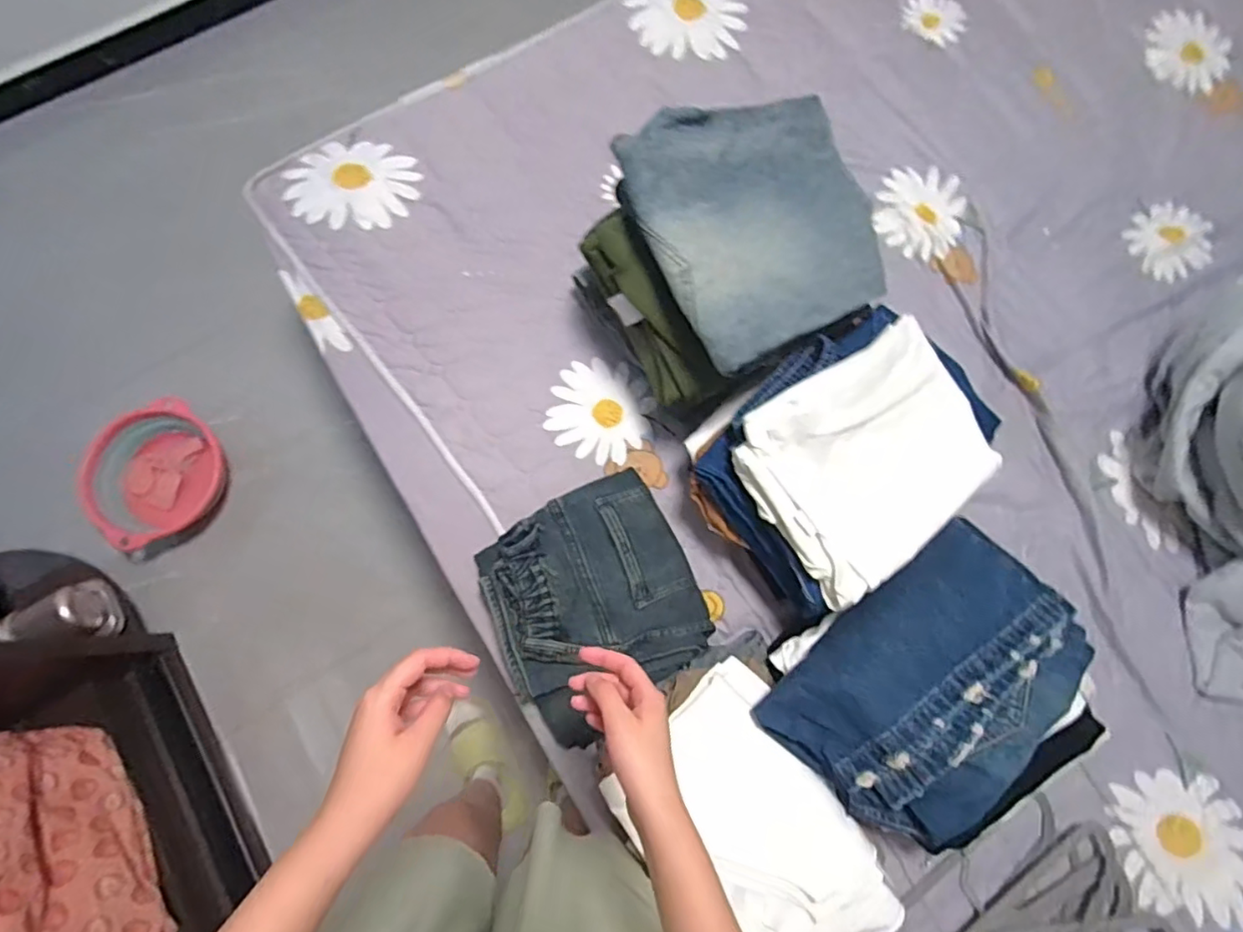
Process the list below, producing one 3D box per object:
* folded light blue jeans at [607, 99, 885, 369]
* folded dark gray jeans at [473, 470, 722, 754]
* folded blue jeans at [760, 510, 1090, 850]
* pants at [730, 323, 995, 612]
[{"bbox_3d":[0.153,-0.267,0.660,0.254,0.034,0.264,-28,90,-18],"label":"folded light blue jeans"},{"bbox_3d":[-0.035,0.175,0.781,0.253,0.057,0.268,-27,79,-7],"label":"folded dark gray jeans"},{"bbox_3d":[0.361,0.236,0.685,0.353,0.063,0.237,-44,84,-10],"label":"folded blue jeans"},{"bbox_3d":[0.286,-0.013,0.675,0.283,0.069,0.225,-34,82,-8],"label":"pants"}]

